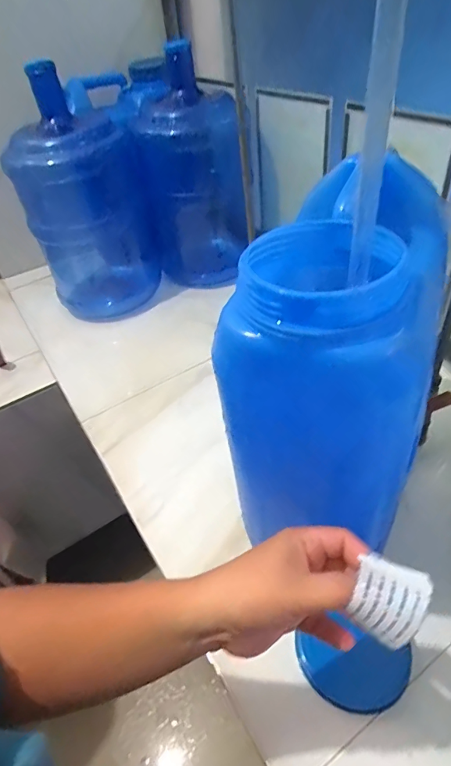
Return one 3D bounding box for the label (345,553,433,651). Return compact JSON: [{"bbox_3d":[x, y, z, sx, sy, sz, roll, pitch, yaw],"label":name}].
[{"bbox_3d":[0.113,0.148,0.299,0.046,0.022,0.051,20,50,26],"label":"label"}]

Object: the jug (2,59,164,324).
[{"bbox_3d":[-0.313,-0.384,0.969,0.245,0.463,0.264,-22,45,-15],"label":"jug"}]

